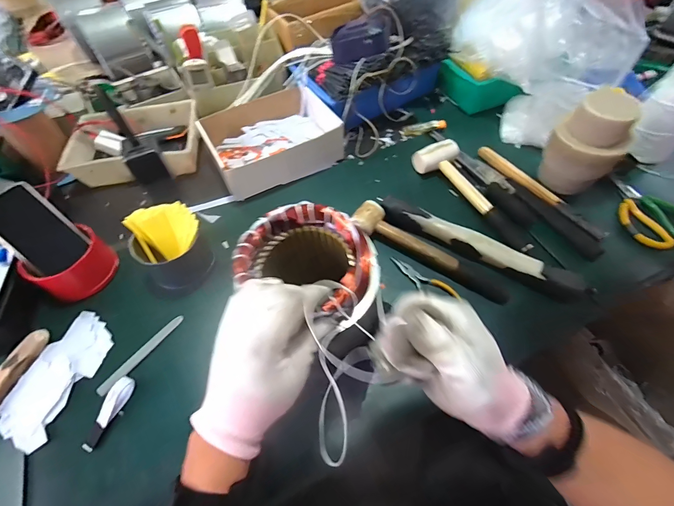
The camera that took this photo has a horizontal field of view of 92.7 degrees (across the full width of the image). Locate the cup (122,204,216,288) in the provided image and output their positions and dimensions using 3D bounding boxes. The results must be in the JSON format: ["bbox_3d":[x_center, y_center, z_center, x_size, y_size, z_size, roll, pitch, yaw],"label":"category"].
[{"bbox_3d":[-0.254,-0.011,0.496,0.094,0.086,0.096,-1,57,1],"label":"cup"}]

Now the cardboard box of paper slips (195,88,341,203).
[{"bbox_3d":[-0.130,-0.247,0.655,0.259,0.073,0.216,-24,59,-13],"label":"cardboard box of paper slips"}]

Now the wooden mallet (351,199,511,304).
[{"bbox_3d":[0.144,-0.001,0.511,0.261,0.050,0.061,26,62,18],"label":"wooden mallet"}]

